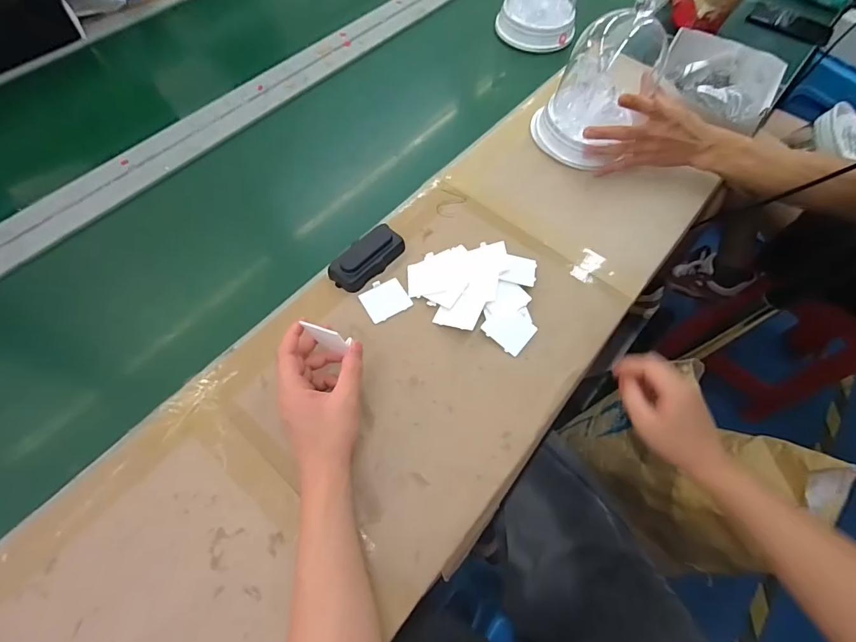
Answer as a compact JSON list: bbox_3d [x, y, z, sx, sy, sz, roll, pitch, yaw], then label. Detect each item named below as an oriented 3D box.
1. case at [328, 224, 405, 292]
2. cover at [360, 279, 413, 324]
[{"bbox_3d":[-0.079,-0.086,0.561,0.048,0.025,0.105,35,65,14],"label":"case"},{"bbox_3d":[-0.055,-0.029,0.543,0.056,0.004,0.051,-26,67,-17],"label":"cover"}]

